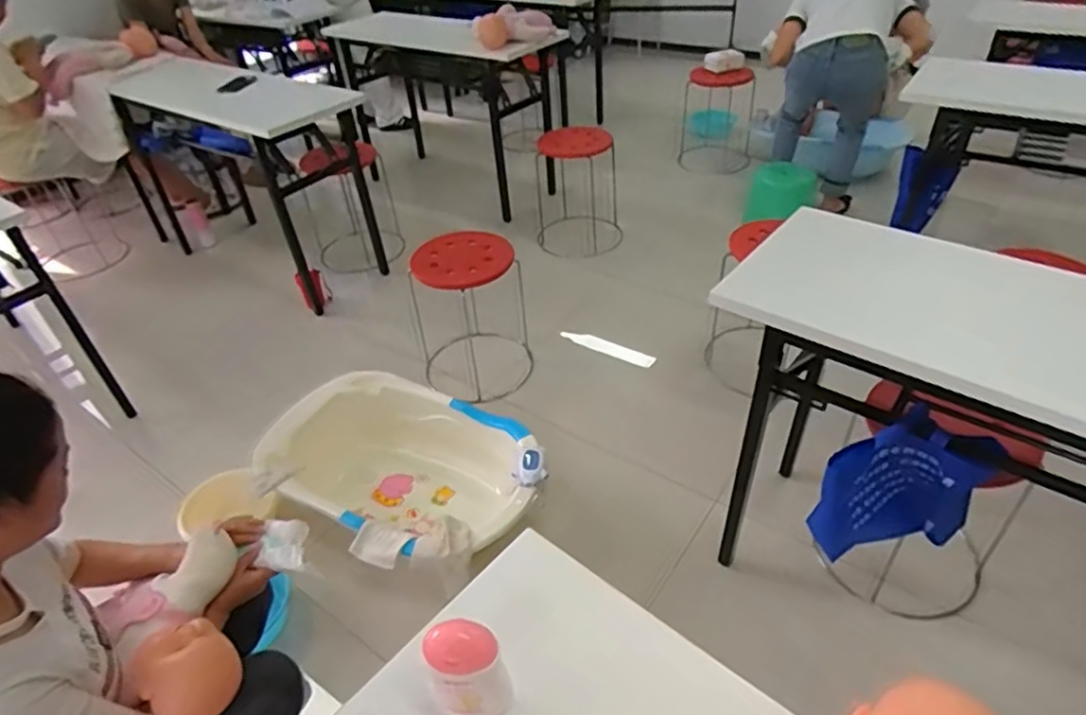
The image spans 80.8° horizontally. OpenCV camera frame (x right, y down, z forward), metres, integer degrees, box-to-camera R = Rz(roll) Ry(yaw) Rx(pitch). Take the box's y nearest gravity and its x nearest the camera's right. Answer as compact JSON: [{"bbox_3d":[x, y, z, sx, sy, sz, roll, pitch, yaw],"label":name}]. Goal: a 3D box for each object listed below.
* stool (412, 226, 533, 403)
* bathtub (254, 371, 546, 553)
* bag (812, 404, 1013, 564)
[{"bbox_3d":[-0.222,-0.132,1.966,0.347,0.445,0.320,-10,40,-6],"label":"stool"},{"bbox_3d":[-0.339,0.299,1.630,0.678,0.249,0.424,15,43,22],"label":"bathtub"},{"bbox_3d":[0.613,0.217,1.089,0.262,0.267,0.073,-7,40,-3],"label":"bag"}]

